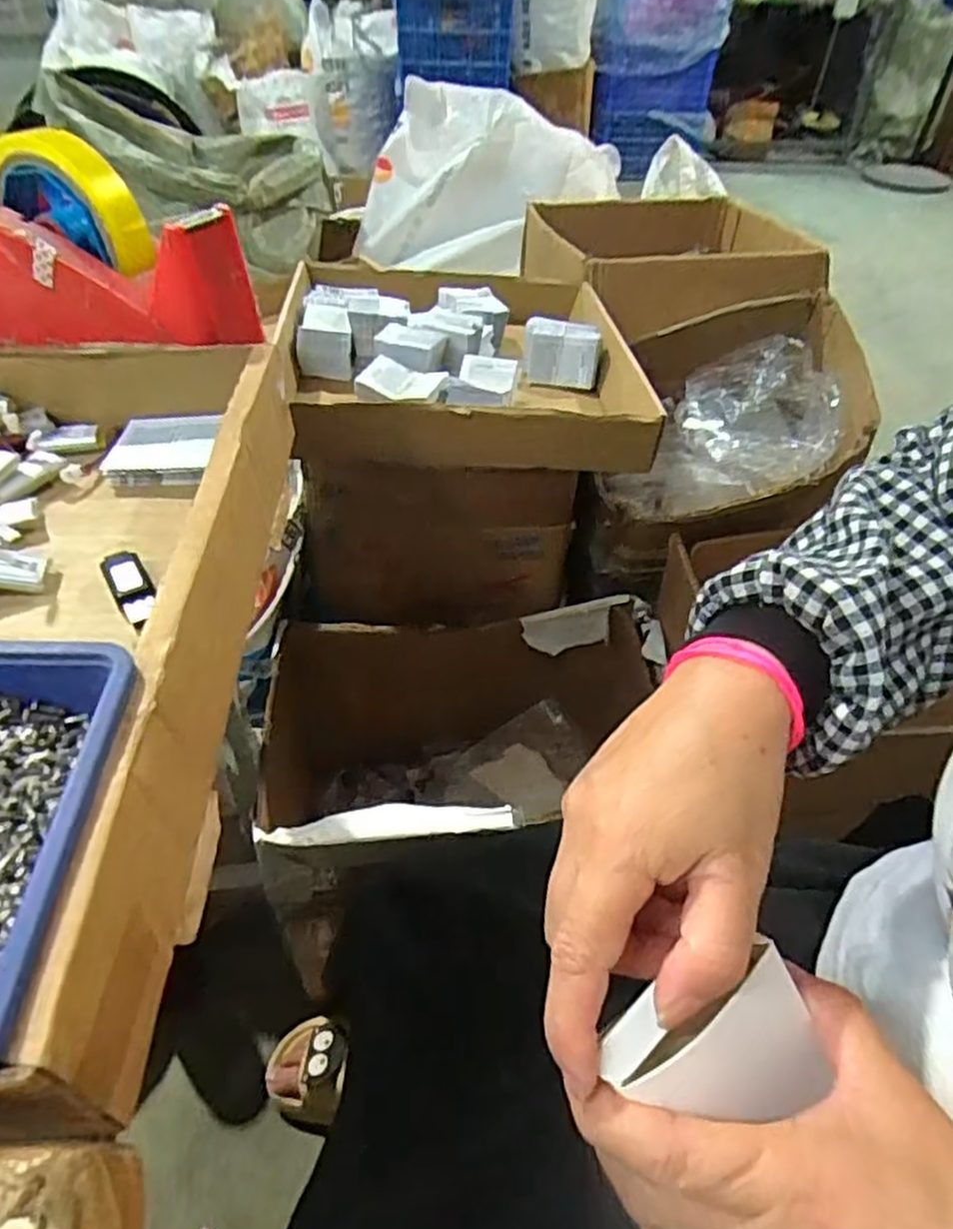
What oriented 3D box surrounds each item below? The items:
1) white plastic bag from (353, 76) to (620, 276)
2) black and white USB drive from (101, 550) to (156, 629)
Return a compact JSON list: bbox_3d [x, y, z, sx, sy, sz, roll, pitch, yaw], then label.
[{"bbox_3d":[0.028,-0.760,1.312,0.470,0.267,0.190,-10,46,-13],"label":"white plastic bag"},{"bbox_3d":[-0.148,-0.011,0.318,0.016,0.009,0.053,-24,50,-24],"label":"black and white USB drive"}]

